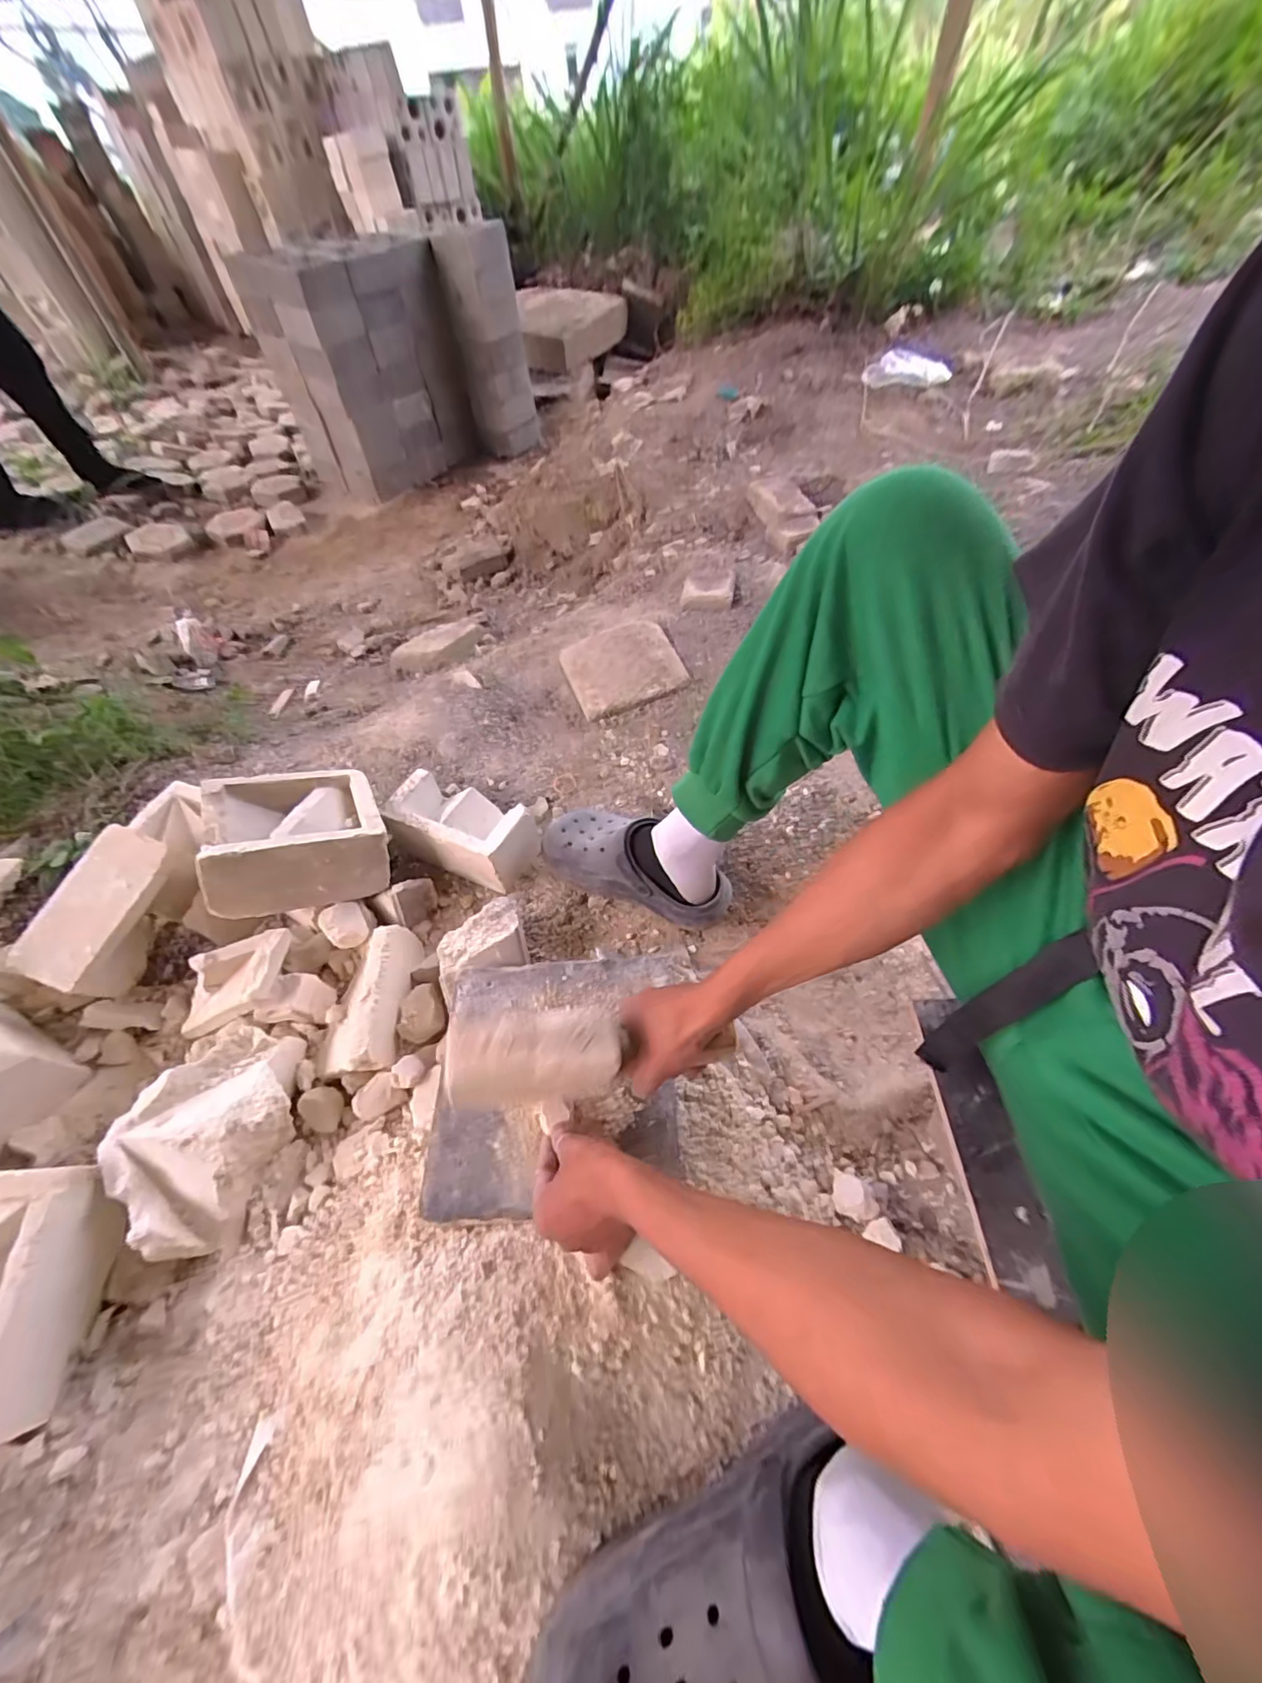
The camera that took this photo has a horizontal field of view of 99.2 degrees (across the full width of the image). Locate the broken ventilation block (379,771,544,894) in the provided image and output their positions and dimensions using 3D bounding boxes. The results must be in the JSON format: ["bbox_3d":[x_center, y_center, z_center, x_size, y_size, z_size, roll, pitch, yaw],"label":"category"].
[{"bbox_3d":[-0.250,-0.019,0.799,0.210,0.092,0.109,18,57,17],"label":"broken ventilation block"}]

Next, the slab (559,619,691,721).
[{"bbox_3d":[-0.016,-0.328,0.996,0.202,0.036,0.194,-20,56,-11],"label":"slab"}]

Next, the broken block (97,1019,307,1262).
[{"bbox_3d":[-0.449,0.308,0.579,0.140,0.085,0.201,12,56,13],"label":"broken block"}]

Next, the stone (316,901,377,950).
[{"bbox_3d":[-0.377,0.111,0.718,0.057,0.041,0.061,-2,54,3],"label":"stone"}]

